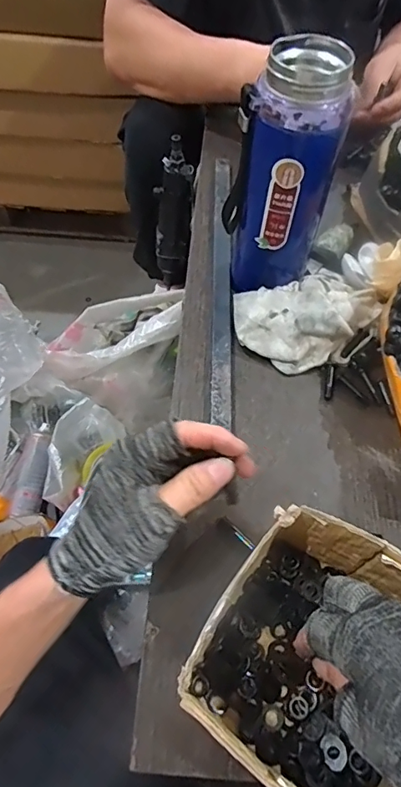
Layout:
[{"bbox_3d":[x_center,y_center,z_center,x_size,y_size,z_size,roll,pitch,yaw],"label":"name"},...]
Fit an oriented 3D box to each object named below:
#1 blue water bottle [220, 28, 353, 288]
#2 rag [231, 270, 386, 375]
[{"bbox_3d":[0.072,-0.185,0.421,0.073,0.196,0.071,-36,66,-20],"label":"blue water bottle"},{"bbox_3d":[0.111,-0.075,0.471,0.139,0.037,0.091,-21,62,-13],"label":"rag"}]

